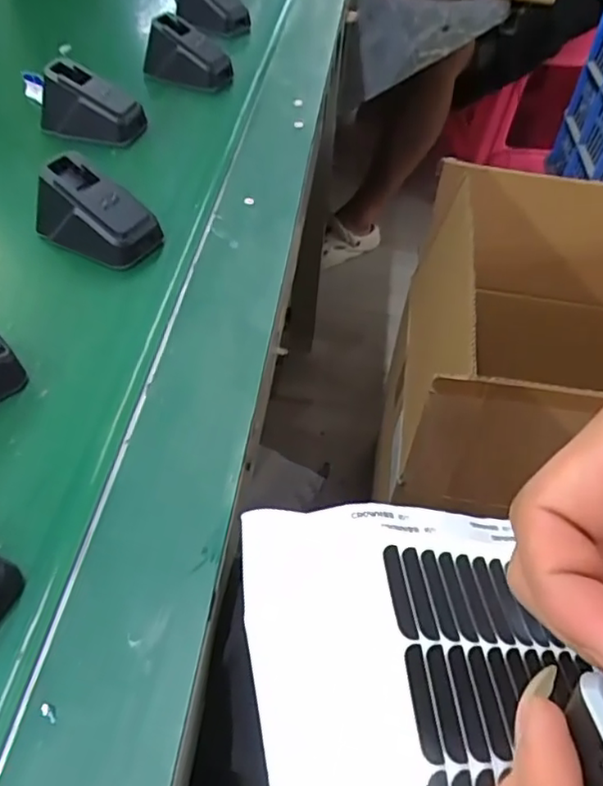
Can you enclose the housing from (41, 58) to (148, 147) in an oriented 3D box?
[{"bbox_3d":[-0.151,-0.205,0.432,0.072,0.040,0.044,6,50,2],"label":"housing"}]

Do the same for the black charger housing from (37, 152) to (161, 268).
[{"bbox_3d":[-0.119,-0.103,0.346,0.065,0.040,0.040,22,53,15],"label":"black charger housing"}]

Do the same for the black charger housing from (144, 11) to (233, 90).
[{"bbox_3d":[-0.094,-0.282,0.499,0.065,0.041,0.035,21,52,14],"label":"black charger housing"}]

